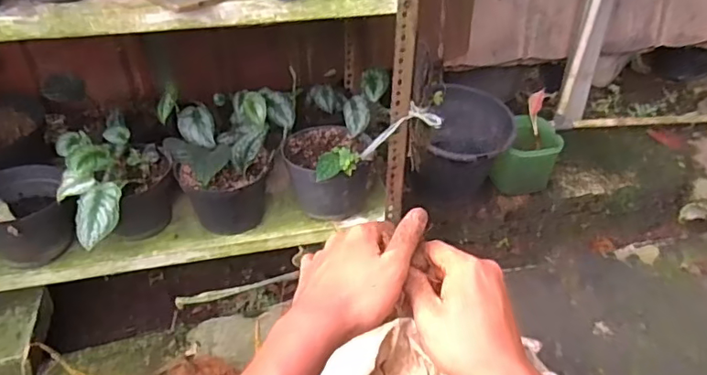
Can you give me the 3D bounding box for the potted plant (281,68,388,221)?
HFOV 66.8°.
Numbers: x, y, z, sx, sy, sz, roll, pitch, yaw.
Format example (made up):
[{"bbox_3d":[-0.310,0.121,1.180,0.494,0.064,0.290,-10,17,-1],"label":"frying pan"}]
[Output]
[{"bbox_3d":[-0.040,-0.088,1.075,0.185,0.203,0.319,5,39,8],"label":"potted plant"}]

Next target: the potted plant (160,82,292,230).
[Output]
[{"bbox_3d":[-0.232,-0.053,1.050,0.247,0.208,0.194,-6,39,-6],"label":"potted plant"}]

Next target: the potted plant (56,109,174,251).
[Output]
[{"bbox_3d":[-0.390,0.033,0.928,0.169,0.235,0.279,-16,41,-17],"label":"potted plant"}]

